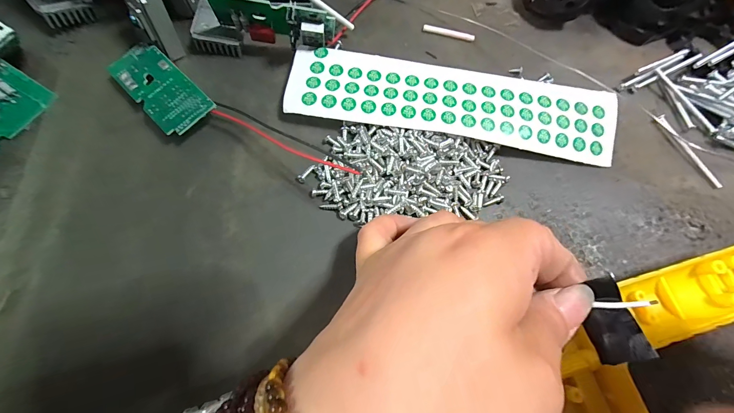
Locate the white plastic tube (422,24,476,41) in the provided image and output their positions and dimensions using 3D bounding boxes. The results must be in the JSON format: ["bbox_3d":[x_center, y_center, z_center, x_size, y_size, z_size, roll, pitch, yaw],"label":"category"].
[{"bbox_3d":[0.064,-0.136,0.246,0.040,0.004,0.005,16,71,2],"label":"white plastic tube"}]

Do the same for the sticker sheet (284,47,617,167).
[{"bbox_3d":[0.058,-0.068,0.212,0.219,0.010,0.052,9,70,0],"label":"sticker sheet"}]

